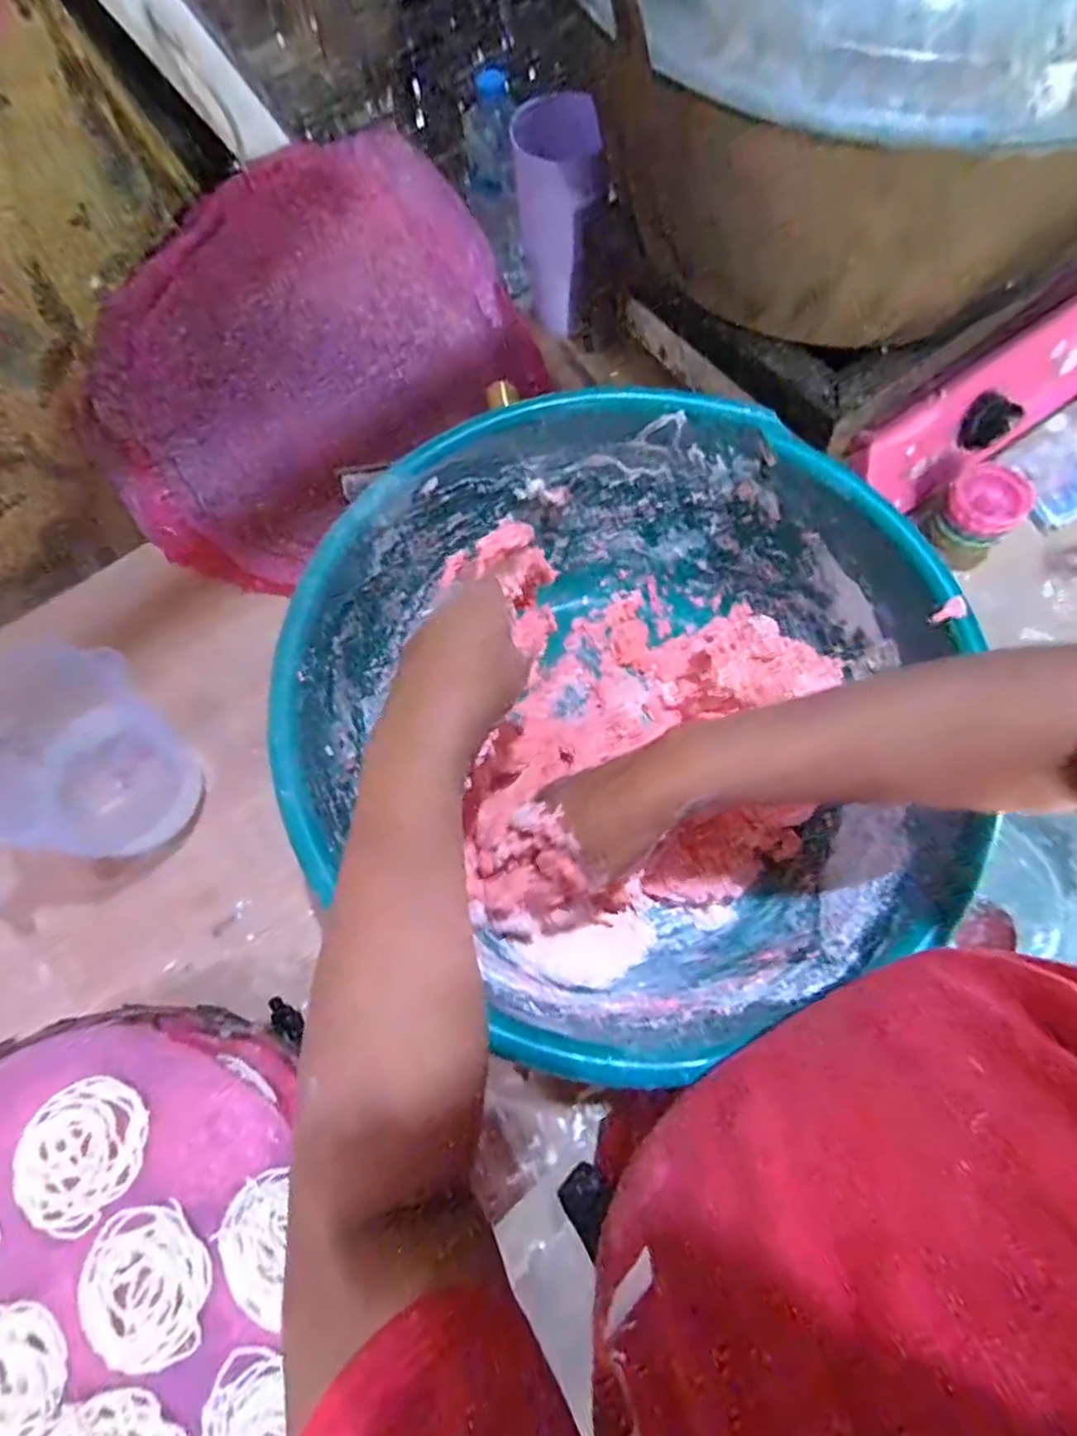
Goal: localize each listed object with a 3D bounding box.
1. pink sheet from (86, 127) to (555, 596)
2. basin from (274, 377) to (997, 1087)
[{"bbox_3d":[-0.208,-0.345,0.631,0.164,0.214,0.444,42,77,16],"label":"pink sheet"},{"bbox_3d":[0.062,-0.006,0.473,0.407,0.177,0.396,-1,70,2],"label":"basin"}]

